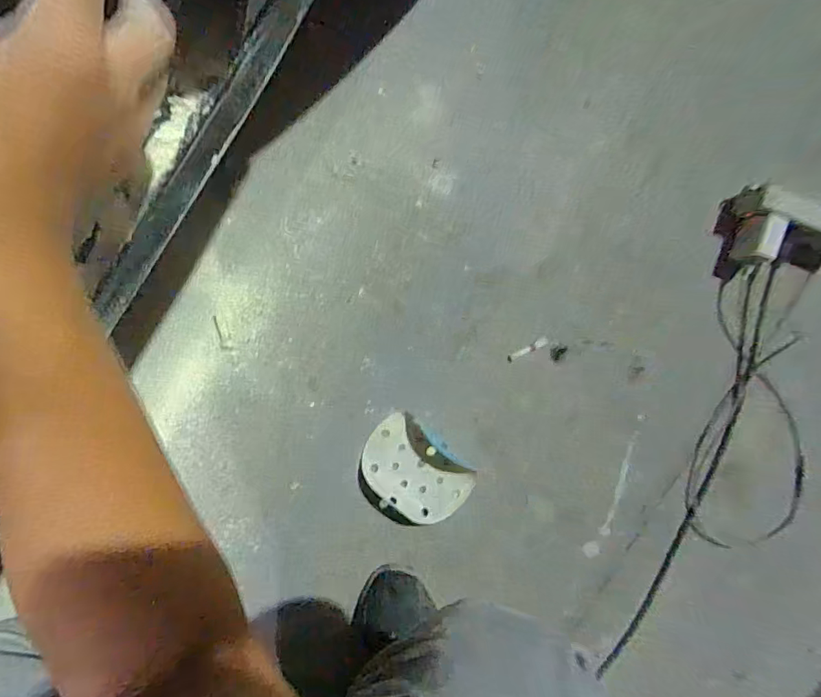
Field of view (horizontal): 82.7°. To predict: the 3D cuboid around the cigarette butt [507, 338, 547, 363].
[{"bbox_3d":[0.146,0.002,0.582,0.054,0.004,0.010,-26,94,-3],"label":"cigarette butt"}]

